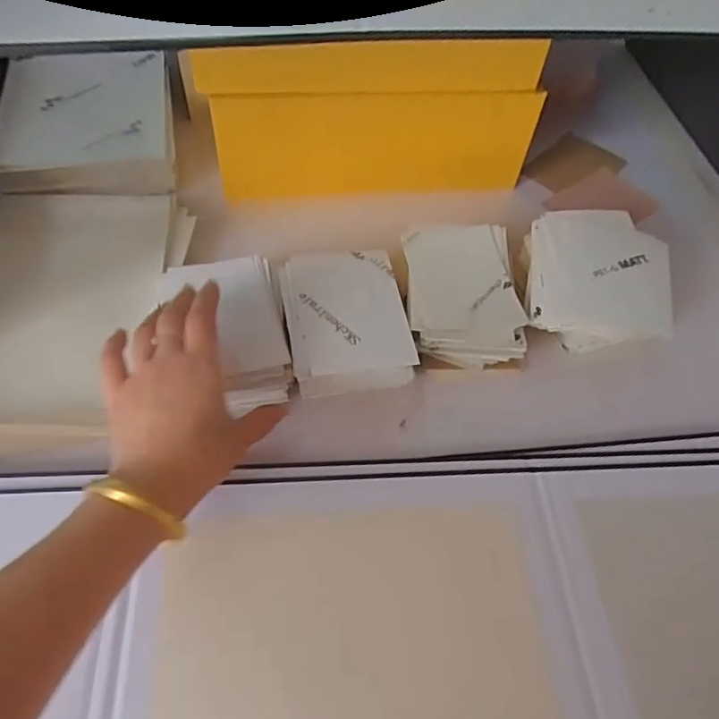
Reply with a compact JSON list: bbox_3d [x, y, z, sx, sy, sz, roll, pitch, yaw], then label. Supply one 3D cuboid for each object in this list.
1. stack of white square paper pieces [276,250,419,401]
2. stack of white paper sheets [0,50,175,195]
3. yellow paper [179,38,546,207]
[{"bbox_3d":[-0.012,-0.029,0.480,0.091,0.039,0.123,-7,56,-10],"label":"stack of white square paper pieces"},{"bbox_3d":[-0.277,-0.247,0.609,0.166,0.033,0.197,-7,56,-9],"label":"stack of white paper sheets"},{"bbox_3d":[0.011,-0.223,0.558,0.316,0.130,0.049,-2,56,-6],"label":"yellow paper"}]

